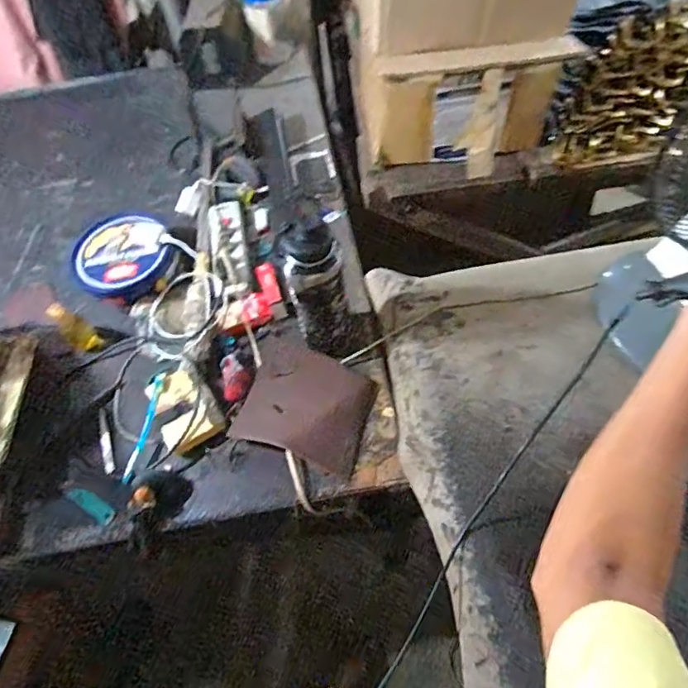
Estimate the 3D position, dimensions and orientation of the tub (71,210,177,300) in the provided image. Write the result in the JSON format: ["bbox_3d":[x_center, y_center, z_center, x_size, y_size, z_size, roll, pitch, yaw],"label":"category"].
[{"bbox_3d":[-0.424,-0.169,0.964,0.176,0.060,0.187,-1,59,2],"label":"tub"}]

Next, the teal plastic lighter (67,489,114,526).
[{"bbox_3d":[-0.394,0.250,0.781,0.086,0.009,0.025,28,65,18],"label":"teal plastic lighter"}]

